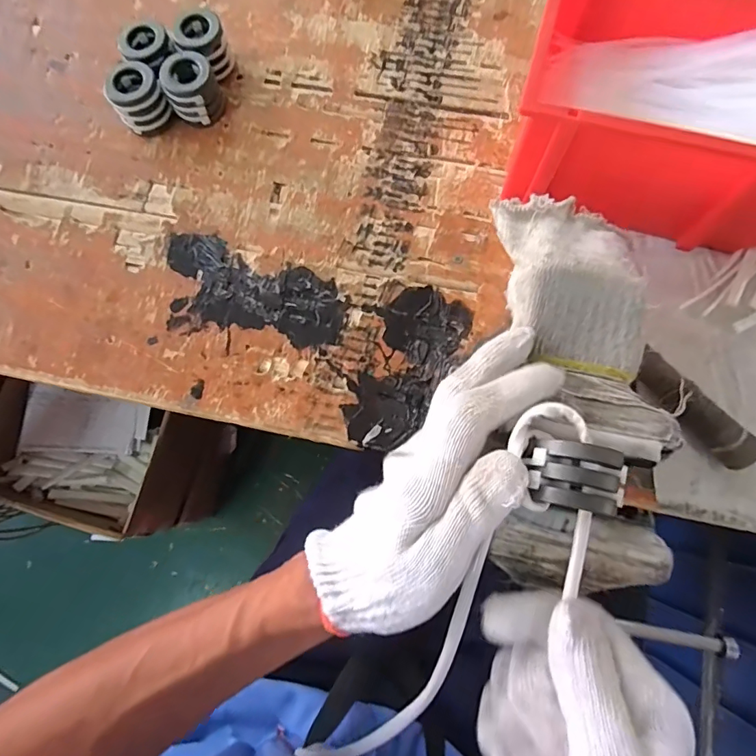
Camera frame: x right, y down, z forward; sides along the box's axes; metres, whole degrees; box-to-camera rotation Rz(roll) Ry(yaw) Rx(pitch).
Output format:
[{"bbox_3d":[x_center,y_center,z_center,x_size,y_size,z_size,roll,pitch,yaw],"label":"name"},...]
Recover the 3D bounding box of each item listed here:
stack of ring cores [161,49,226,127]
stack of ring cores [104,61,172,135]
[{"bbox_3d":[-0.170,-0.266,0.430,0.043,0.043,0.050,8,77,3],"label":"stack of ring cores"},{"bbox_3d":[-0.220,-0.255,0.428,0.045,0.046,0.043,-36,79,-8],"label":"stack of ring cores"}]

